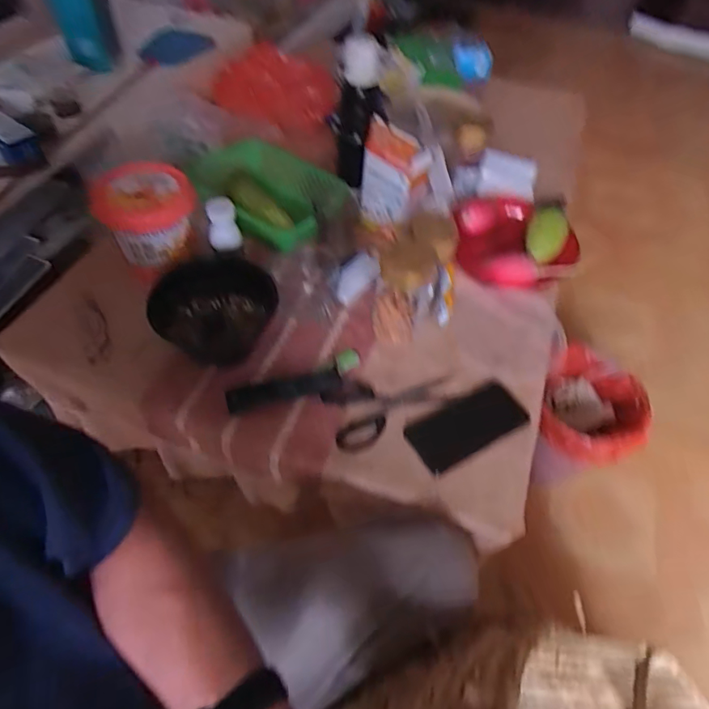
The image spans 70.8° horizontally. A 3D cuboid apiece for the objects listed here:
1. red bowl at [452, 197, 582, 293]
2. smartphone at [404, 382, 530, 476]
[{"bbox_3d":[0.270,-0.198,0.849,0.188,0.050,0.206,2,53,-3],"label":"red bowl"},{"bbox_3d":[0.151,0.096,0.669,0.160,0.013,0.075,-24,59,-20],"label":"smartphone"}]

